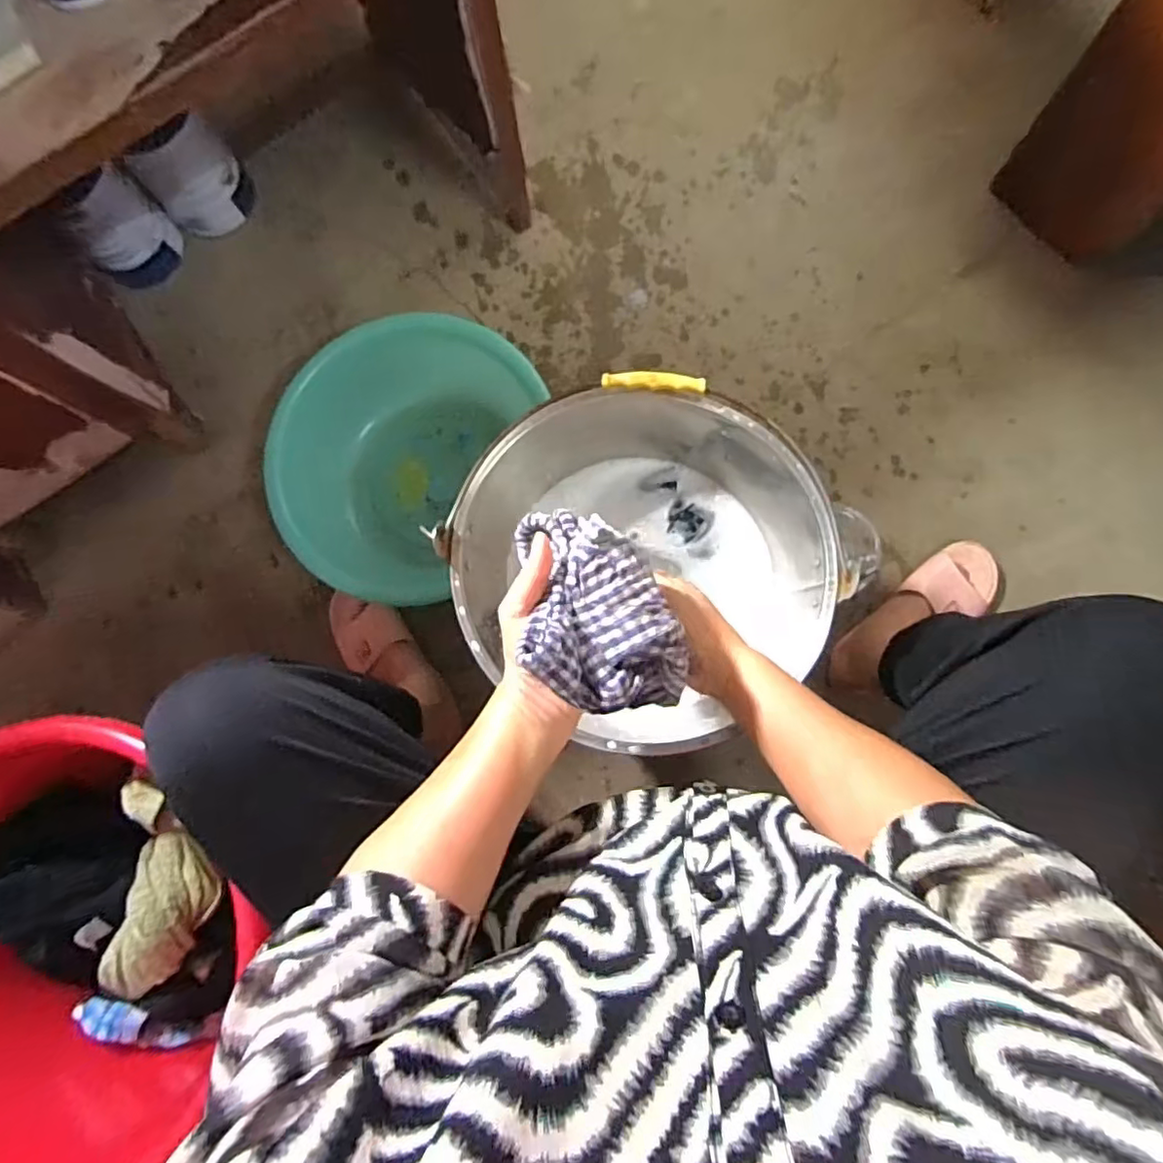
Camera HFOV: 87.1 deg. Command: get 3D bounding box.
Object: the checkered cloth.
[{"bbox_3d":[0.010,0.022,0.431,0.091,0.115,0.150,-21,81,1],"label":"checkered cloth"}]

